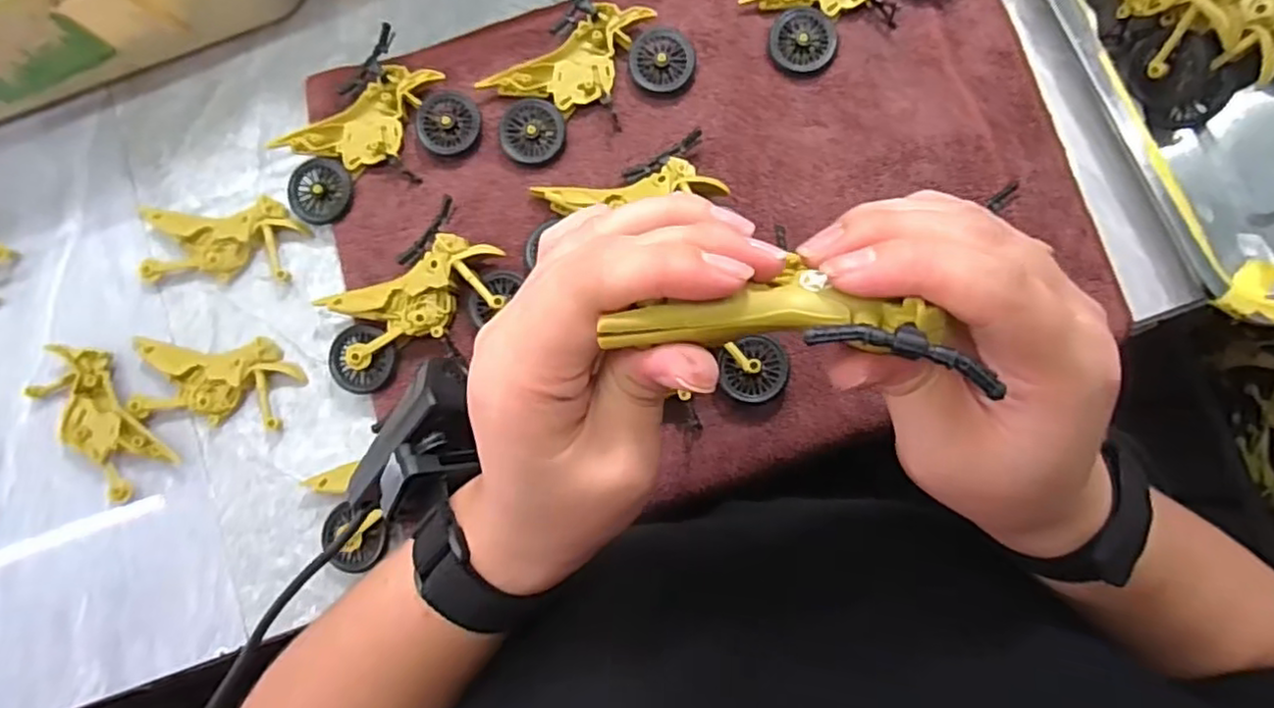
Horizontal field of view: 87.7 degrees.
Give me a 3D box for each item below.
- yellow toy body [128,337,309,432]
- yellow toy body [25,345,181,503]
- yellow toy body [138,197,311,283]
[{"bbox_3d":[-0.241,0.015,0.382,0.098,0.012,0.049,4,84,5],"label":"yellow toy body"},{"bbox_3d":[-0.309,0.038,0.382,0.048,0.013,0.092,-41,82,-1],"label":"yellow toy body"},{"bbox_3d":[-0.245,-0.067,0.392,0.096,0.012,0.047,-1,83,4],"label":"yellow toy body"}]

